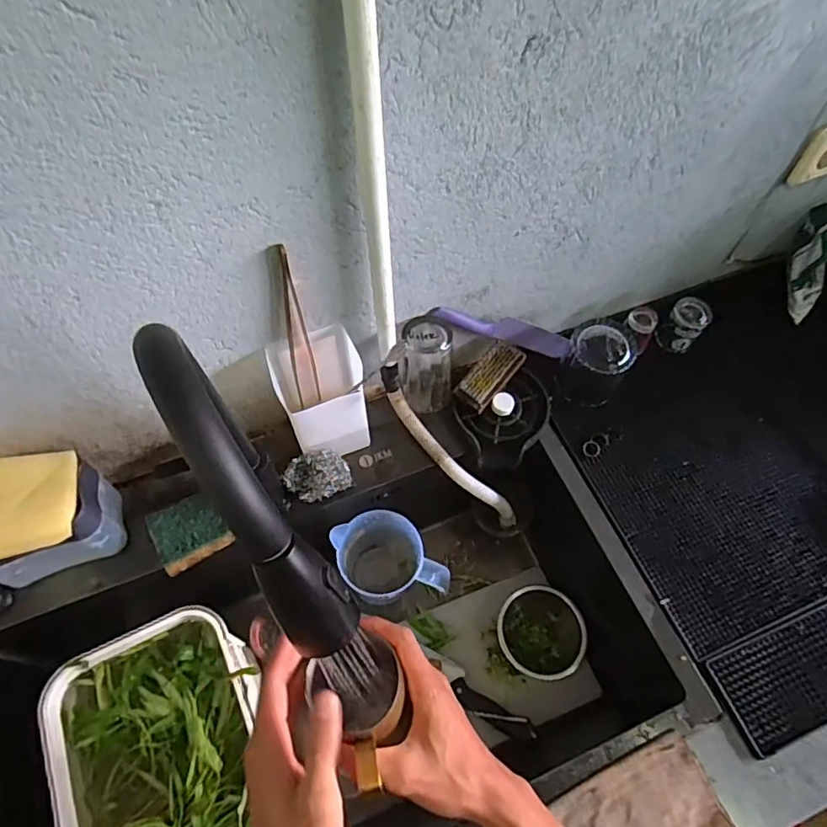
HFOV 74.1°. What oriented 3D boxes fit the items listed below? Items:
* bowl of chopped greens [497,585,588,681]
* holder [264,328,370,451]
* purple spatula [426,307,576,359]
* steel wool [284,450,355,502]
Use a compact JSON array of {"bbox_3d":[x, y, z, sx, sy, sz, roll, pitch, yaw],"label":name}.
[{"bbox_3d":[0.177,0.305,0.762,0.115,0.060,0.115,1,61,-1],"label":"bowl of chopped greens"},{"bbox_3d":[-0.106,-0.021,0.644,0.101,0.135,0.093,-12,64,-8],"label":"holder"},{"bbox_3d":[0.120,-0.105,0.715,0.225,0.037,0.027,7,58,-34],"label":"purple spatula"},{"bbox_3d":[-0.116,0.075,0.666,0.075,0.043,0.047,-14,64,-9],"label":"steel wool"}]

